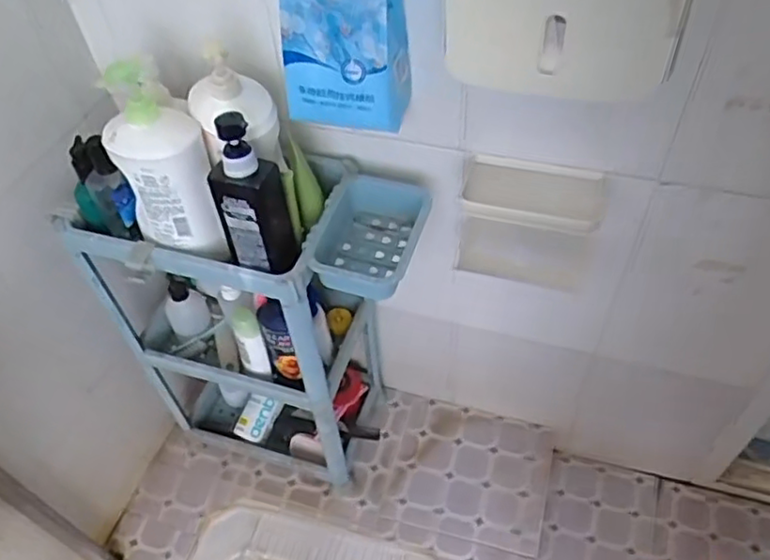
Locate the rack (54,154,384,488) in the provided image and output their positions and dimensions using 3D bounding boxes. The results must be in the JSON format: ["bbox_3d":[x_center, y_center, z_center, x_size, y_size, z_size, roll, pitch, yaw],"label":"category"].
[{"bbox_3d":[-0.249,0.080,1.129,0.415,0.641,0.266,9,52,12],"label":"rack"}]

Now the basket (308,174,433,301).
[{"bbox_3d":[-0.022,-0.055,0.856,0.126,0.063,0.180,9,52,13],"label":"basket"}]

